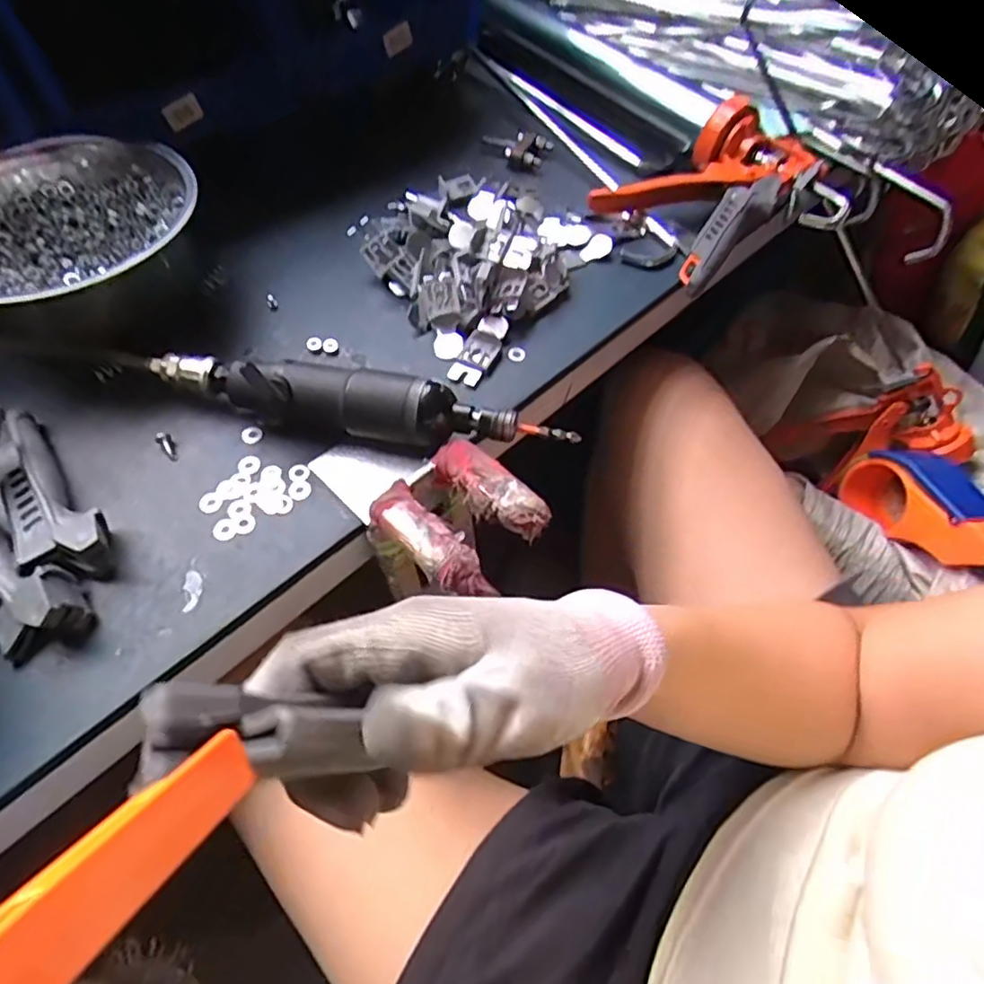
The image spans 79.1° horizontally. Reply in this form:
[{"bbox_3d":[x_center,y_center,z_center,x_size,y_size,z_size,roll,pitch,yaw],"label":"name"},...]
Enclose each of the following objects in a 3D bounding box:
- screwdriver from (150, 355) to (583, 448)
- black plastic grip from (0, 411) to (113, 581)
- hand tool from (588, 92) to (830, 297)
[{"bbox_3d":[-0.082,-0.051,0.365,0.254,0.045,0.035,9,57,5],"label":"screwdriver"},{"bbox_3d":[-0.258,0.000,0.338,0.040,0.028,0.128,-37,64,-23],"label":"black plastic grip"},{"bbox_3d":[0.191,-0.252,0.495,0.190,0.057,0.130,-31,62,-20],"label":"hand tool"}]

